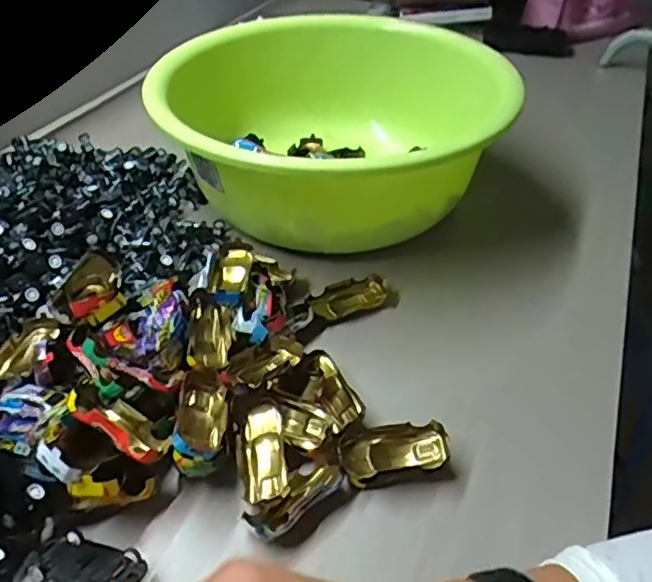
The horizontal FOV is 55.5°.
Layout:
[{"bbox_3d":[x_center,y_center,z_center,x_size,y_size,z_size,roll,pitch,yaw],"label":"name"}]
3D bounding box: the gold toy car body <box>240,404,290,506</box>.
[{"bbox_3d":[-0.038,0.099,0.380,0.028,0.016,0.061,-19,53,6],"label":"gold toy car body"}]

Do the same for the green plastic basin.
[{"bbox_3d":[0.002,-0.150,0.572,0.265,0.120,0.279,1,40,-1],"label":"green plastic basin"}]

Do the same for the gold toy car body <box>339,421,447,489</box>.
[{"bbox_3d":[0.040,0.098,0.381,0.064,0.021,0.032,-5,41,-8],"label":"gold toy car body"}]

